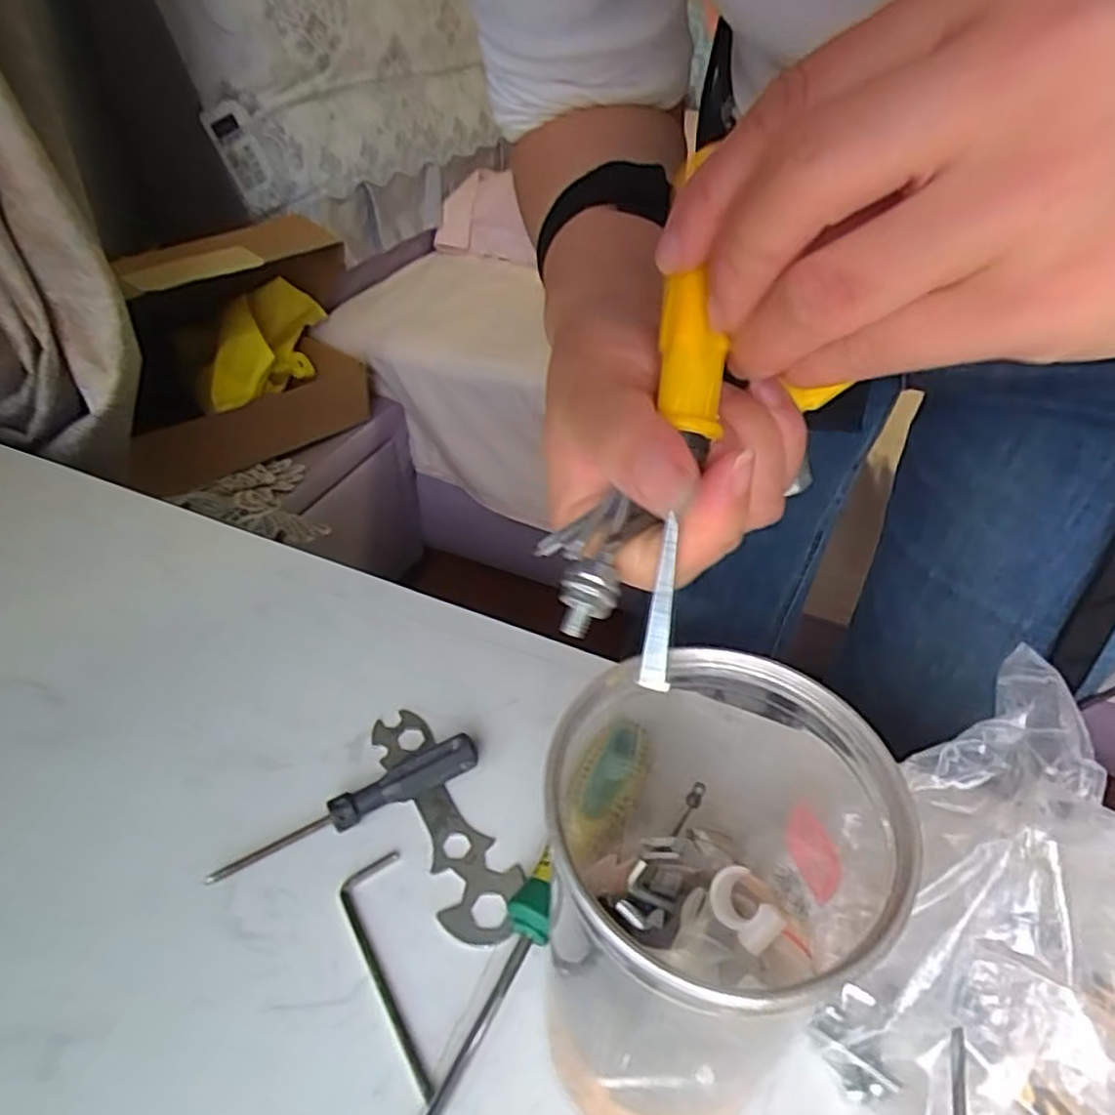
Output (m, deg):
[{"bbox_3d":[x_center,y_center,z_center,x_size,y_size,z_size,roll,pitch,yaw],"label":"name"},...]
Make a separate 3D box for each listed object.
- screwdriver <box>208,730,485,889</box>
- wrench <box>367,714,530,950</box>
[{"bbox_3d":[-0.099,0.114,0.340,0.124,0.021,0.020,-19,45,-21],"label":"screwdriver"},{"bbox_3d":[-0.058,0.123,0.345,0.038,0.004,0.129,-24,47,-26],"label":"wrench"}]

